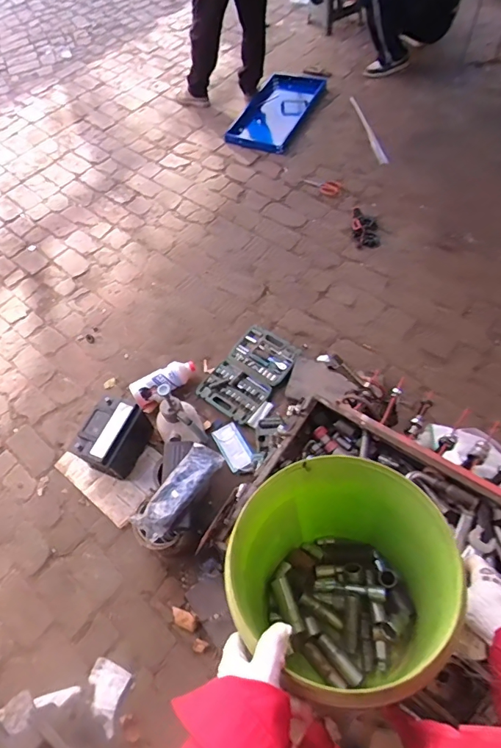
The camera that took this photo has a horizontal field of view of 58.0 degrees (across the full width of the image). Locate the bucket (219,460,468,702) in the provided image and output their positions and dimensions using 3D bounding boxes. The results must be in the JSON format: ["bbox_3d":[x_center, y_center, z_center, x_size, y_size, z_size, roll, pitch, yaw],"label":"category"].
[{"bbox_3d":[0.119,0.296,0.621,0.265,0.291,0.265,-6,50,8],"label":"bucket"}]

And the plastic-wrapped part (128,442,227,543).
[{"bbox_3d":[-0.215,0.346,1.352,0.112,0.035,0.313,34,69,22],"label":"plastic-wrapped part"}]

